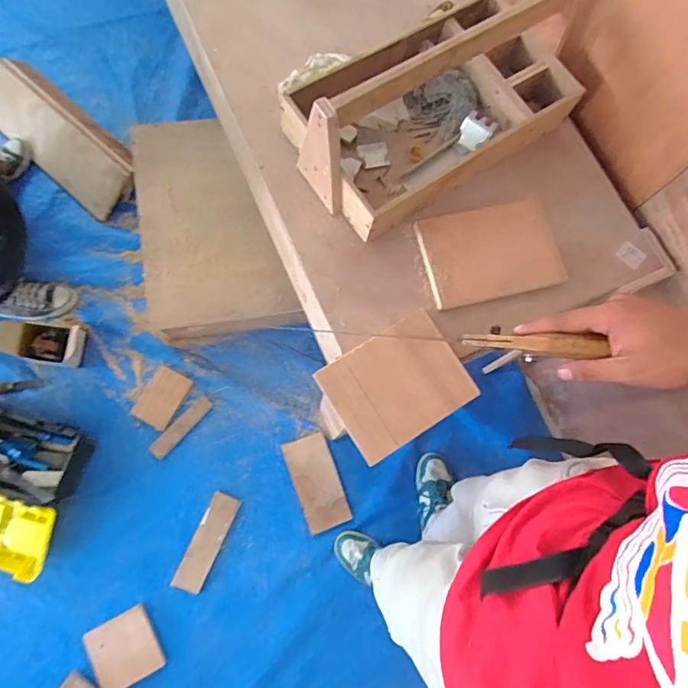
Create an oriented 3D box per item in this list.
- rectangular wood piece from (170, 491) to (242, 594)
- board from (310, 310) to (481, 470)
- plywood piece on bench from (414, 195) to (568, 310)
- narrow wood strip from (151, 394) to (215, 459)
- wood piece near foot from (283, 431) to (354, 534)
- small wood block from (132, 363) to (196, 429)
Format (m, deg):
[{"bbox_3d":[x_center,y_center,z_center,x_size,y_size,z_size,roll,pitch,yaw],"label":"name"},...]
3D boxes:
[{"bbox_3d":[-0.381,0.550,1.350,0.080,0.023,0.259,23,77,4],"label":"rectangular wood piece"},{"bbox_3d":[0.085,0.063,0.772,0.210,0.016,0.167,-31,83,-7],"label":"board"},{"bbox_3d":[0.262,-0.165,0.857,0.250,0.019,0.165,-12,77,-14],"label":"plywood piece on bench"},{"bbox_3d":[-0.482,0.245,1.446,0.049,0.012,0.217,41,79,8],"label":"narrow wood strip"},{"bbox_3d":[-0.079,0.398,1.407,0.125,0.027,0.260,-20,78,-6],"label":"wood piece near foot"},{"bbox_3d":[-0.546,0.159,1.460,0.111,0.011,0.171,28,78,5],"label":"small wood block"}]

